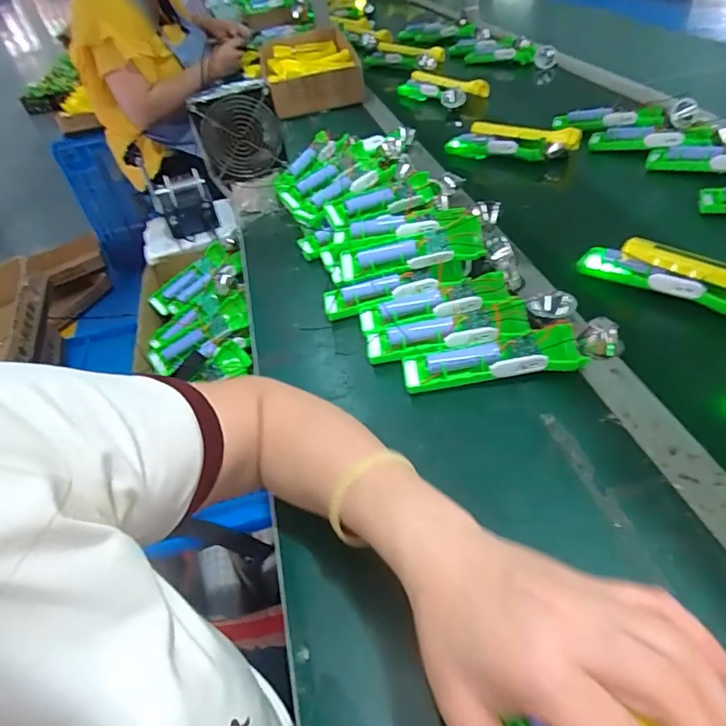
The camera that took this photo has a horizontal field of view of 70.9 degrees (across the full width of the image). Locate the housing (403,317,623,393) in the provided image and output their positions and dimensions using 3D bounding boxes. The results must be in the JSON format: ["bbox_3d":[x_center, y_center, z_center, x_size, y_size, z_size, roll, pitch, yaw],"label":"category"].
[{"bbox_3d":[0.146,-0.006,0.482,0.212,0.033,0.047,-9,43,3],"label":"housing"}]

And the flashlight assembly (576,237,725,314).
[{"bbox_3d":[0.341,-0.087,0.529,0.066,0.053,0.222,-37,49,-25],"label":"flashlight assembly"}]

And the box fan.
[{"bbox_3d":[-0.190,-0.350,0.782,0.127,0.127,0.038,-17,43,-5],"label":"box fan"}]

